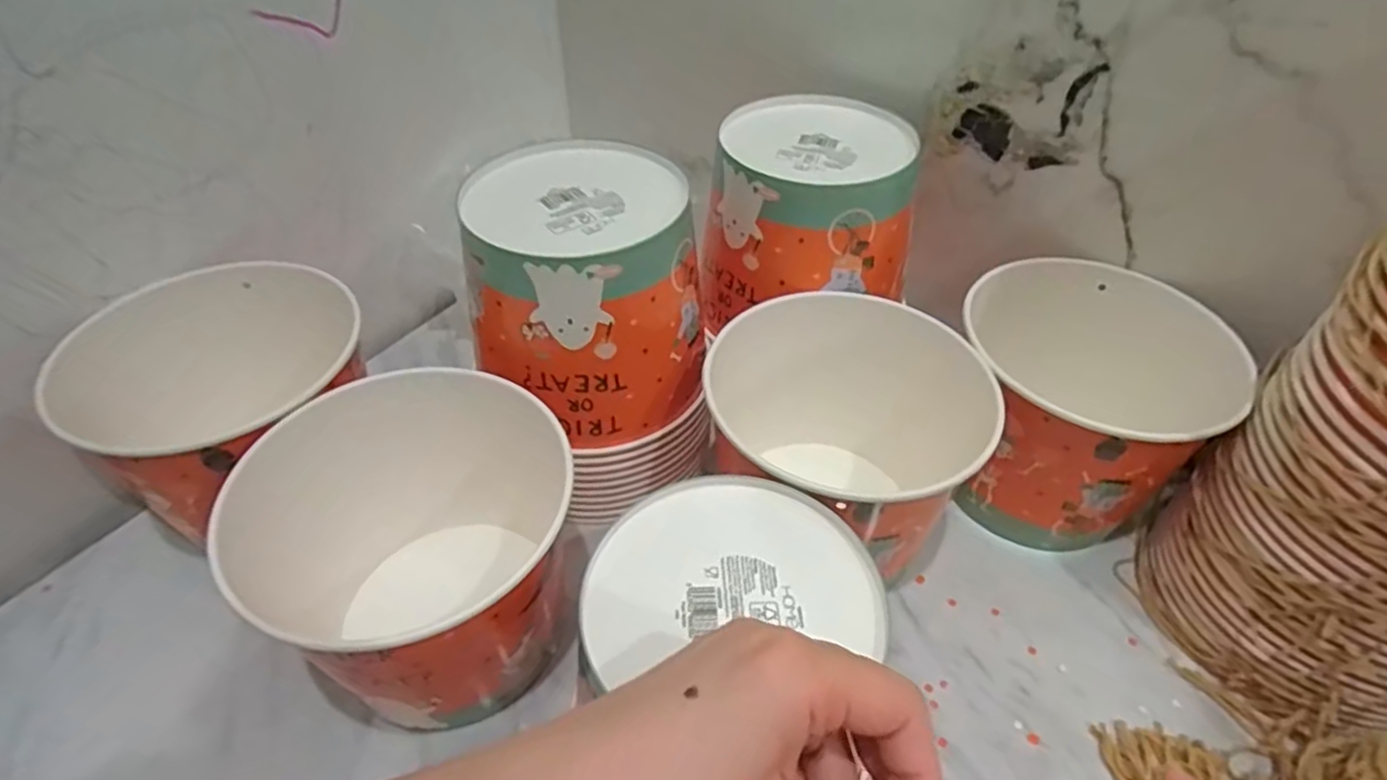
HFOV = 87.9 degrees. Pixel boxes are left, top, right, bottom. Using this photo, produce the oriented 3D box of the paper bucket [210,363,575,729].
[{"bbox_3d":[-0.150,0.088,0.390,0.157,0.127,0.165,1,45,-1],"label":"paper bucket"}]

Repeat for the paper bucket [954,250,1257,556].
[{"bbox_3d":[0.249,0.015,0.484,0.155,0.140,0.151,1,45,-1],"label":"paper bucket"}]

